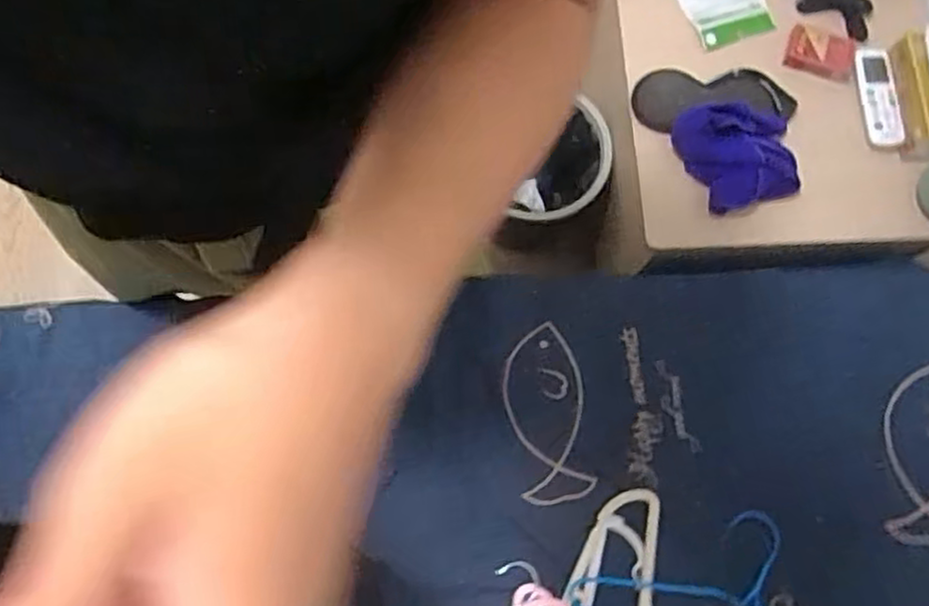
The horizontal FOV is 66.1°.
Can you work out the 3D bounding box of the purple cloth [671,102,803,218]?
[{"bbox_3d":[0.329,-0.182,0.878,0.135,0.045,0.130,-11,98,6],"label":"purple cloth"}]

